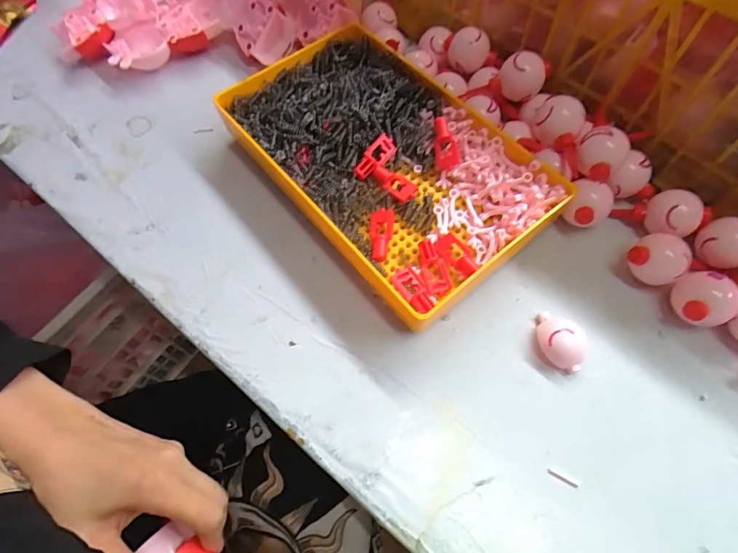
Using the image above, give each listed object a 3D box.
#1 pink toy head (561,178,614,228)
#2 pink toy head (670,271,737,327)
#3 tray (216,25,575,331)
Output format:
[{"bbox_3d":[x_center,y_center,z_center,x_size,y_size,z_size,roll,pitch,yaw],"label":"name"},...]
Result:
[{"bbox_3d":[0.157,-0.050,0.306,0.031,0.032,0.029,-1,64,1],"label":"pink toy head"},{"bbox_3d":[0.212,0.018,0.272,0.035,0.033,0.033,-1,64,1],"label":"pink toy head"},{"bbox_3d":[0.007,-0.090,0.326,0.151,0.042,0.244,-39,69,-16],"label":"tray"}]

